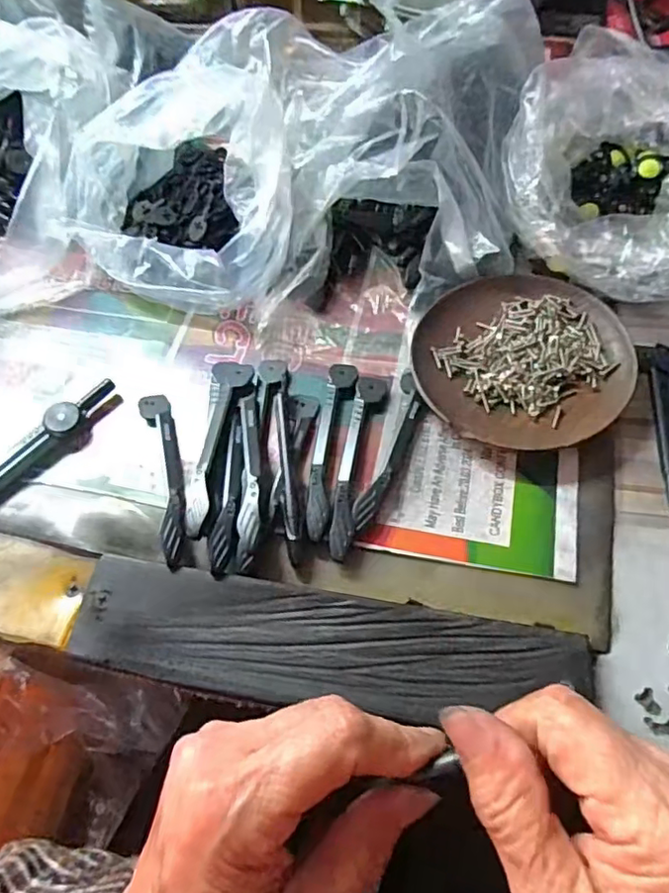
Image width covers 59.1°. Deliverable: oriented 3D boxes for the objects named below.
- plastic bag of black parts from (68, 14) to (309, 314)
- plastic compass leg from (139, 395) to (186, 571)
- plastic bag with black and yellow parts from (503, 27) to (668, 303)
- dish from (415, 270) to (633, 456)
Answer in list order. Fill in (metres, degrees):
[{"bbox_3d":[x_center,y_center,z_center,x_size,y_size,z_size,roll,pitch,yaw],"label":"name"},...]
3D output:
[{"bbox_3d":[-0.080,-0.187,0.373,0.143,0.088,0.185,15,64,12],"label":"plastic bag of black parts"},{"bbox_3d":[-0.087,0.013,0.308,0.016,0.017,0.106,-18,62,-6],"label":"plastic compass leg"},{"bbox_3d":[0.178,-0.155,0.342,0.157,0.075,0.140,19,64,14],"label":"plastic bag with black and yellow parts"},{"bbox_3d":[0.103,-0.048,0.328,0.112,0.014,0.113,-2,61,3],"label":"dish"}]

